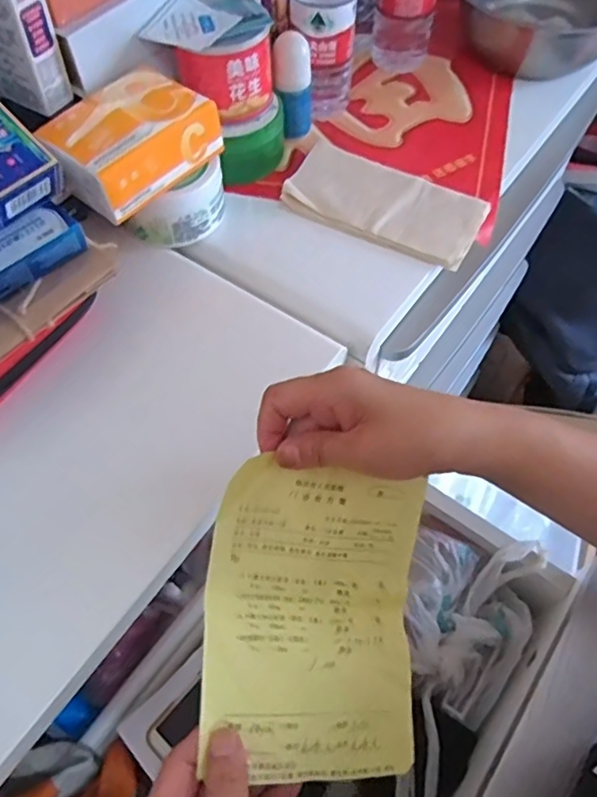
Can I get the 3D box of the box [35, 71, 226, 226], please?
[{"bbox_3d":[-0.132,-0.204,0.465,0.082,0.047,0.117,37,67,20],"label":"box"}]

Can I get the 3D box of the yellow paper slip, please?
[{"bbox_3d":[0.010,0.128,0.351,0.124,0.024,0.167,6,77,-14],"label":"yellow paper slip"}]

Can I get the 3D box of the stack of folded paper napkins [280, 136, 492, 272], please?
[{"bbox_3d":[0.081,-0.185,0.554,0.179,0.012,0.097,25,63,14],"label":"stack of folded paper napkins"}]

